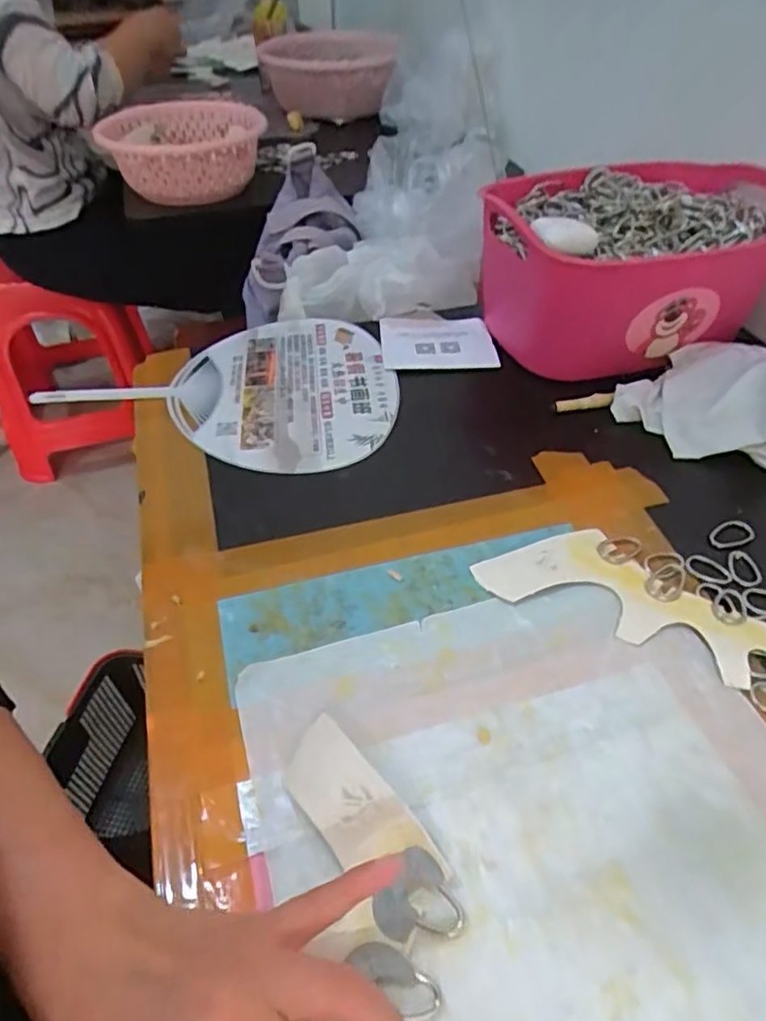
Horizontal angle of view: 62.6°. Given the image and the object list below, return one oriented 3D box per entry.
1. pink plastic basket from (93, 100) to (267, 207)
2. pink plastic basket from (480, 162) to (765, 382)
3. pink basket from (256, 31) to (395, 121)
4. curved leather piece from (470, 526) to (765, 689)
[{"bbox_3d":[-0.280,-0.504,0.898,0.215,0.098,0.214,-12,47,-11],"label":"pink plastic basket"},{"bbox_3d":[0.231,-0.227,0.593,0.265,0.125,0.196,-9,46,-9],"label":"pink plastic basket"},{"bbox_3d":[-0.097,-0.757,1.098,0.219,0.119,0.204,-9,46,-8],"label":"pink basket"},{"bbox_3d":[0.177,0.061,0.392,0.229,0.008,0.078,21,49,22],"label":"curved leather piece"}]

